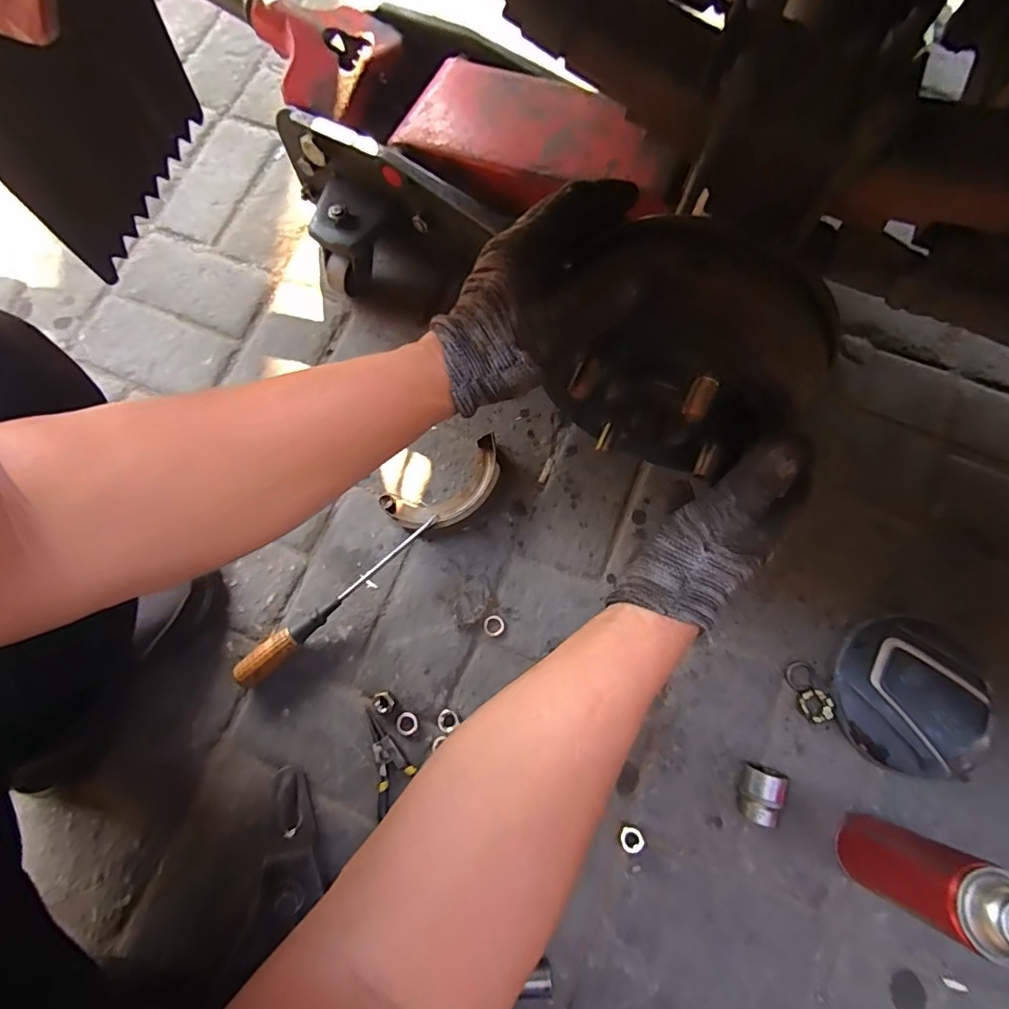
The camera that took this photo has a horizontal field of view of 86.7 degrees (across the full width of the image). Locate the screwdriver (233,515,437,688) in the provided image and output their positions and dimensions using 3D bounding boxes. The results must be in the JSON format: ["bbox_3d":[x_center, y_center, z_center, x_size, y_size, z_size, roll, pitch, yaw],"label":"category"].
[{"bbox_3d":[-0.170,0.096,0.554,0.249,0.035,0.028,-41,79,-8],"label":"screwdriver"}]

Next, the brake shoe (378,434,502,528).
[{"bbox_3d":[-0.059,-0.012,0.576,0.137,0.036,0.067,-30,78,-6],"label":"brake shoe"}]

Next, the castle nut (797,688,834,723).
[{"bbox_3d":[0.307,0.199,0.527,0.028,0.013,0.031,-25,77,-5],"label":"castle nut"}]

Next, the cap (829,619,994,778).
[{"bbox_3d":[0.399,0.185,0.522,0.144,0.035,0.143,0,76,1],"label":"cap"}]

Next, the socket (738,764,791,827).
[{"bbox_3d":[0.240,0.272,0.501,0.033,0.034,0.050,17,77,5],"label":"socket"}]

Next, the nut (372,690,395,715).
[{"bbox_3d":[-0.122,0.201,0.541,0.021,0.009,0.021,0,76,1],"label":"nut"}]

